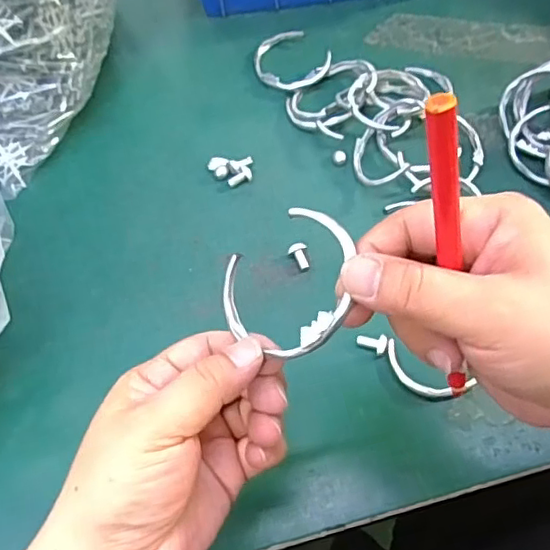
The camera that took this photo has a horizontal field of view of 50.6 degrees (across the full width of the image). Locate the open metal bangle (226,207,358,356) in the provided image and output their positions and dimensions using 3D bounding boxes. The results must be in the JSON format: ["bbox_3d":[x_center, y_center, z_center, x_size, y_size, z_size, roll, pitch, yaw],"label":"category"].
[{"bbox_3d":[0.005,0.006,0.237,0.067,0.005,0.054,-37,61,29],"label":"open metal bangle"}]

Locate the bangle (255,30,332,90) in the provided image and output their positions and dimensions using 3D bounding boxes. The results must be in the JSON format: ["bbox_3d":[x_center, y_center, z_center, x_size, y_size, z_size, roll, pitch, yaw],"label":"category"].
[{"bbox_3d":[0.014,-0.175,0.467,0.058,0.015,0.062,-1,61,2],"label":"bangle"}]

